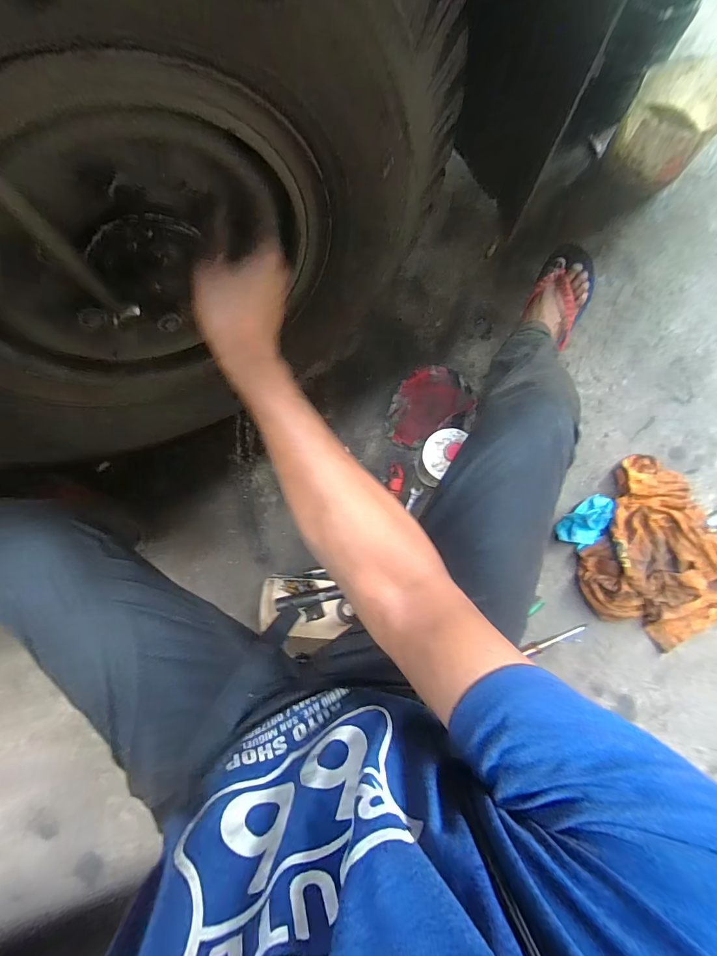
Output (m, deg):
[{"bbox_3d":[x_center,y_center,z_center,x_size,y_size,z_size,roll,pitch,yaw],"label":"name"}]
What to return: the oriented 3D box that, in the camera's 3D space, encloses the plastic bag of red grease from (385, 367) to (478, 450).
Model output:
[{"bbox_3d":[0.146,-0.150,0.812,0.191,0.033,0.159,-17,86,2],"label":"plastic bag of red grease"}]

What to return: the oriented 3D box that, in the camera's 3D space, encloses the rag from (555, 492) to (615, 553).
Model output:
[{"bbox_3d":[0.443,0.085,0.752,0.120,0.033,0.060,-40,85,0],"label":"rag"}]

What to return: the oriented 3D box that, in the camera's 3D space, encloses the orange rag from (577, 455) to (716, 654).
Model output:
[{"bbox_3d":[0.601,0.166,0.726,0.352,0.069,0.304,34,89,5],"label":"orange rag"}]

